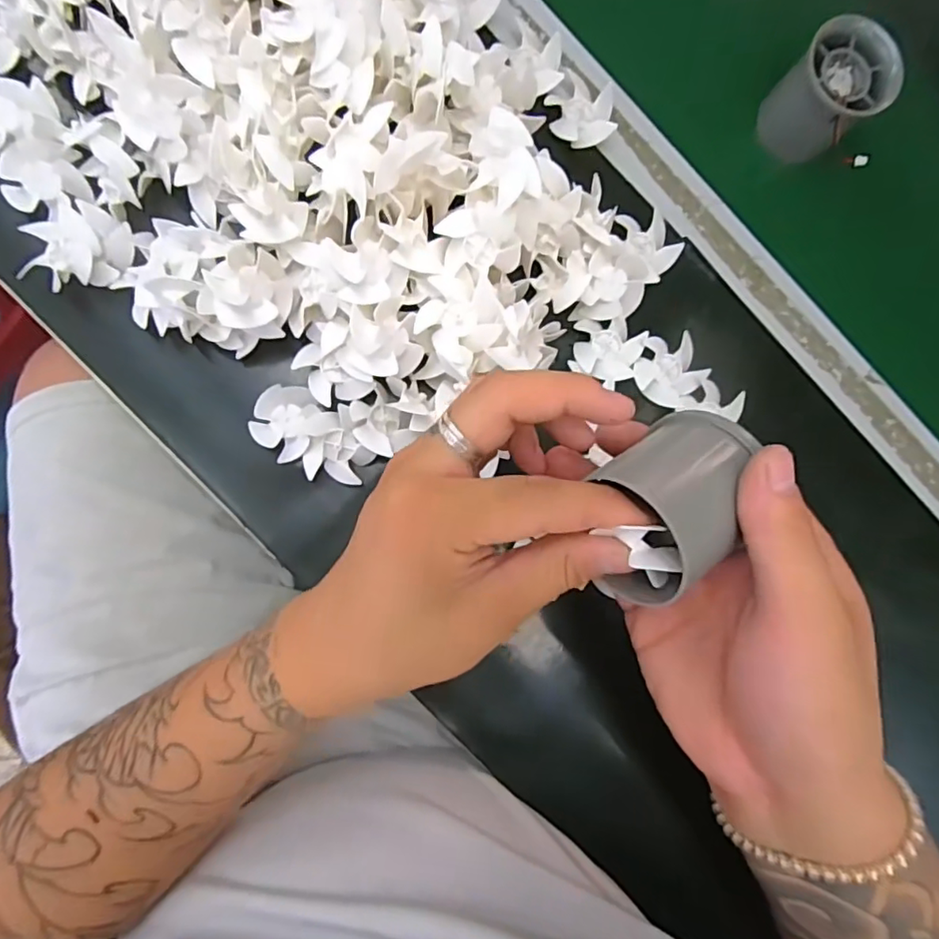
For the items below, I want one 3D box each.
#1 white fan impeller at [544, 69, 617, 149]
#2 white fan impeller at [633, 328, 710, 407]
[{"bbox_3d":[0.066,-0.211,0.339,0.041,0.011,0.035,18,85,-5],"label":"white fan impeller"},{"bbox_3d":[0.115,-0.058,0.335,0.042,0.011,0.039,0,87,-6],"label":"white fan impeller"}]

